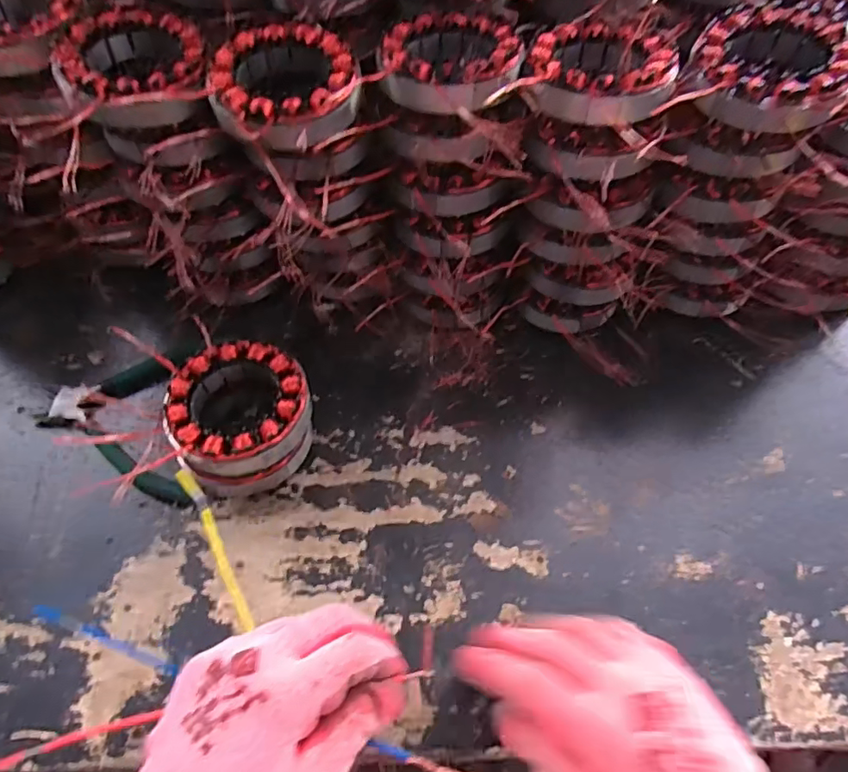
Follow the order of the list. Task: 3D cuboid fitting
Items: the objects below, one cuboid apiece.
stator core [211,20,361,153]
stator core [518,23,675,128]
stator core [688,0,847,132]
[{"bbox_3d":[-0.082,-0.177,0.333,0.084,0.024,0.090,-28,62,-16],"label":"stator core"},{"bbox_3d":[0.105,-0.189,0.336,0.083,0.024,0.089,18,60,11],"label":"stator core"},{"bbox_3d":[0.204,-0.187,0.330,0.082,0.029,0.091,29,63,17],"label":"stator core"}]

